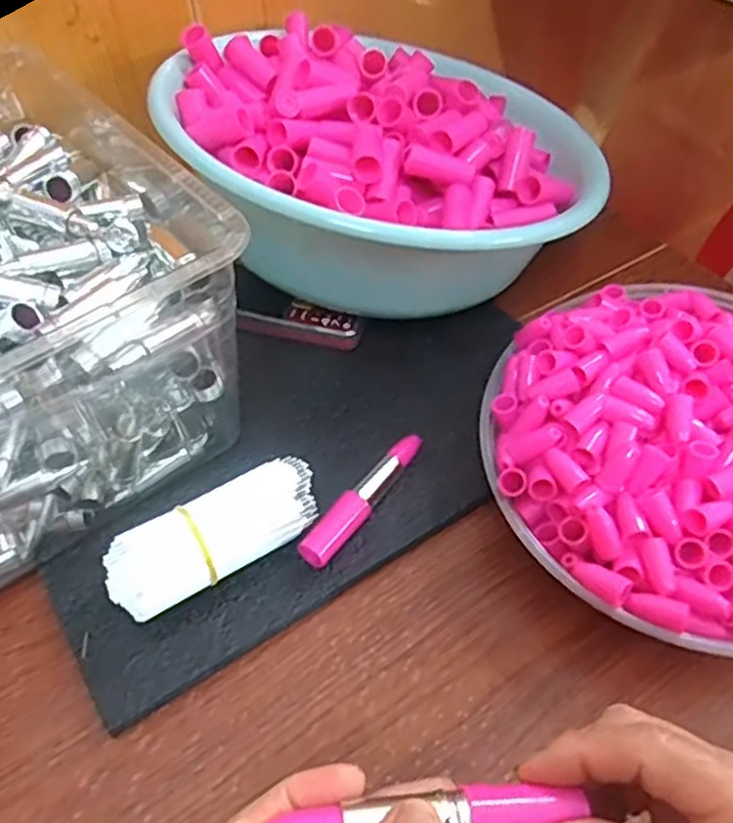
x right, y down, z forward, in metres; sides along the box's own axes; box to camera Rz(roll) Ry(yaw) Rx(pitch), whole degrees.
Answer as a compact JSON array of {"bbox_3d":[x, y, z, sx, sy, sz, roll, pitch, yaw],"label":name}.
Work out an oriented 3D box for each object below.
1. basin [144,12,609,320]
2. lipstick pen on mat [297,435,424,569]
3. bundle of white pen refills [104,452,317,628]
[{"bbox_3d":[0.011,-0.174,0.508,0.278,0.134,0.260,-1,51,1],"label":"basin"},{"bbox_3d":[0.001,0.049,0.400,0.019,0.019,0.101,32,58,24],"label":"lipstick pen on mat"},{"bbox_3d":[-0.077,0.068,0.368,0.113,0.041,0.041,-24,54,-17],"label":"bundle of white pen refills"}]

